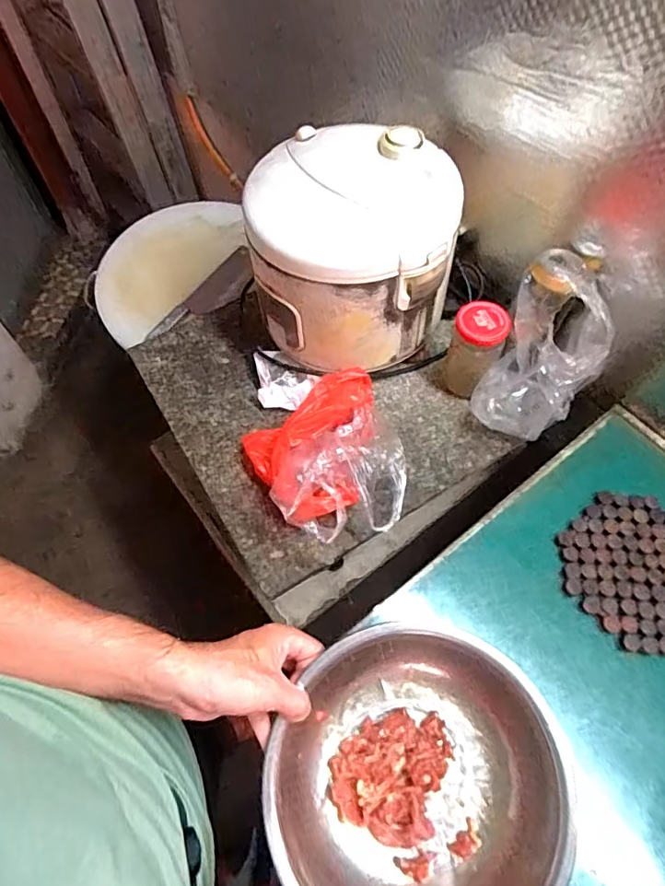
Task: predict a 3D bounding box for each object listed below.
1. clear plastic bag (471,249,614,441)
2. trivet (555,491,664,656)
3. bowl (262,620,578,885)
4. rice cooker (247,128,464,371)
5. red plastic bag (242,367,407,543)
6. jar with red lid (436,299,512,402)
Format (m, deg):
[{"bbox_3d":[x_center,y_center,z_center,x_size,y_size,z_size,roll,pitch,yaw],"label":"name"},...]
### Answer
[{"bbox_3d":[0.260,-0.107,0.649,0.115,0.169,0.178,29,65,15],"label":"clear plastic bag"},{"bbox_3d":[0.346,0.142,0.590,0.163,0.010,0.165,-35,66,-17],"label":"trivet"},{"bbox_3d":[0.066,0.283,0.437,0.227,0.087,0.219,0,61,0],"label":"bowl"},{"bbox_3d":[0.023,-0.235,0.660,0.234,0.197,0.211,17,63,9],"label":"rice cooker"},{"bbox_3d":[-0.005,0.023,0.629,0.167,0.100,0.197,-20,63,-10],"label":"red plastic bag"},{"bbox_3d":[0.182,-0.118,0.687,0.062,0.128,0.064,0,61,0],"label":"jar with red lid"}]

